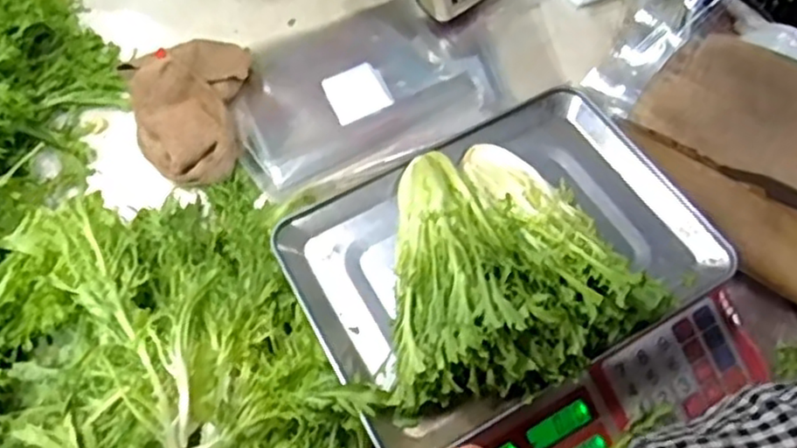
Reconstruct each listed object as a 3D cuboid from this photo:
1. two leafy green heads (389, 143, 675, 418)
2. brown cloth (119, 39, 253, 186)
[{"bbox_3d":[0.097,0.026,0.533,0.193,0.065,0.210,0,59,4],"label":"two leafy green heads"},{"bbox_3d":[-0.232,-0.128,0.781,0.139,0.059,0.176,-13,59,-3],"label":"brown cloth"}]

